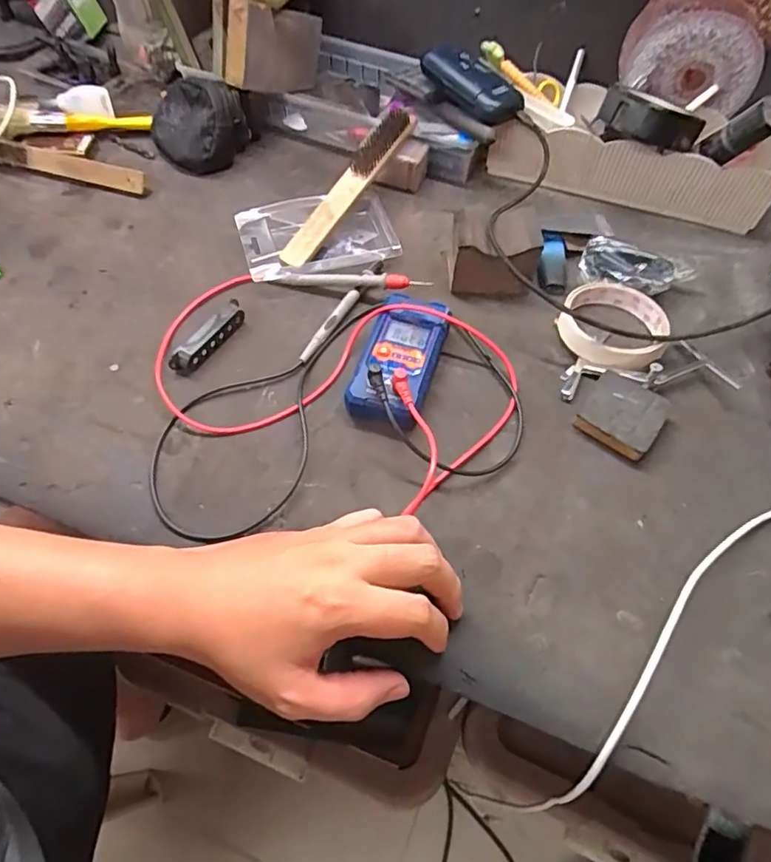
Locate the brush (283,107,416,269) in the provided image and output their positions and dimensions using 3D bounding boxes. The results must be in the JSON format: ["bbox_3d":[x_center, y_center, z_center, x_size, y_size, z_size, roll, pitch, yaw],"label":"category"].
[{"bbox_3d":[-0.035,-0.234,0.536,0.032,0.015,0.195,31,76,16],"label":"brush"}]

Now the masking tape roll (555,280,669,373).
[{"bbox_3d":[0.192,-0.090,0.475,0.085,0.020,0.096,27,63,14],"label":"masking tape roll"}]

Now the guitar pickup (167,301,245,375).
[{"bbox_3d":[-0.143,-0.076,0.461,0.015,0.022,0.076,32,64,17],"label":"guitar pickup"}]

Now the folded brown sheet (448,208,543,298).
[{"bbox_3d":[0.094,-0.161,0.496,0.075,0.054,0.061,5,60,2],"label":"folded brown sheet"}]

